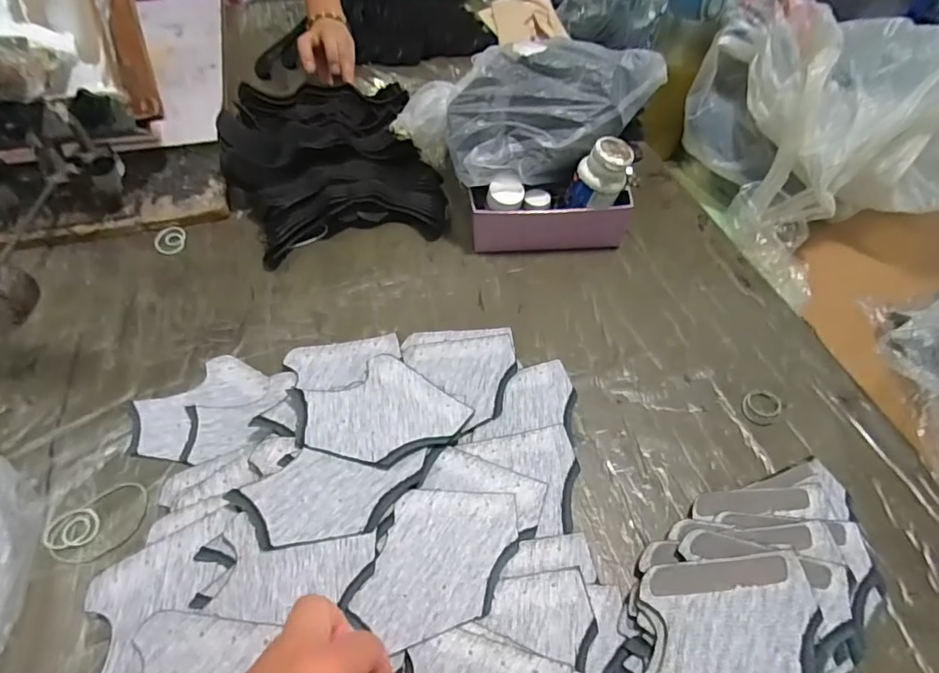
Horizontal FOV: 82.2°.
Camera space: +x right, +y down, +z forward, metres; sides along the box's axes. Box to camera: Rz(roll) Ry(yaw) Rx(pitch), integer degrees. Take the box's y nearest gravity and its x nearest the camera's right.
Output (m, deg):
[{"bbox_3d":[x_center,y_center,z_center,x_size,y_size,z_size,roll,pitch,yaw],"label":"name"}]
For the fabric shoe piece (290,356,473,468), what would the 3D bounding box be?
[{"bbox_3d":[-0.077,0.063,0.455,0.126,0.006,0.099,-23,52,-24],"label":"fabric shoe piece"}]

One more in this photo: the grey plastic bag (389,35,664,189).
[{"bbox_3d":[0.059,-0.227,0.548,0.266,0.095,0.118,-1,53,-4],"label":"grey plastic bag"}]

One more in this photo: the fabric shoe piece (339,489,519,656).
[{"bbox_3d":[-0.022,0.157,0.386,0.085,0.005,0.123,26,56,15],"label":"fabric shoe piece"}]

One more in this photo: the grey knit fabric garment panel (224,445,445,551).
[{"bbox_3d":[-0.098,0.119,0.410,0.147,0.012,0.067,-7,54,-8],"label":"grey knit fabric garment panel"}]

